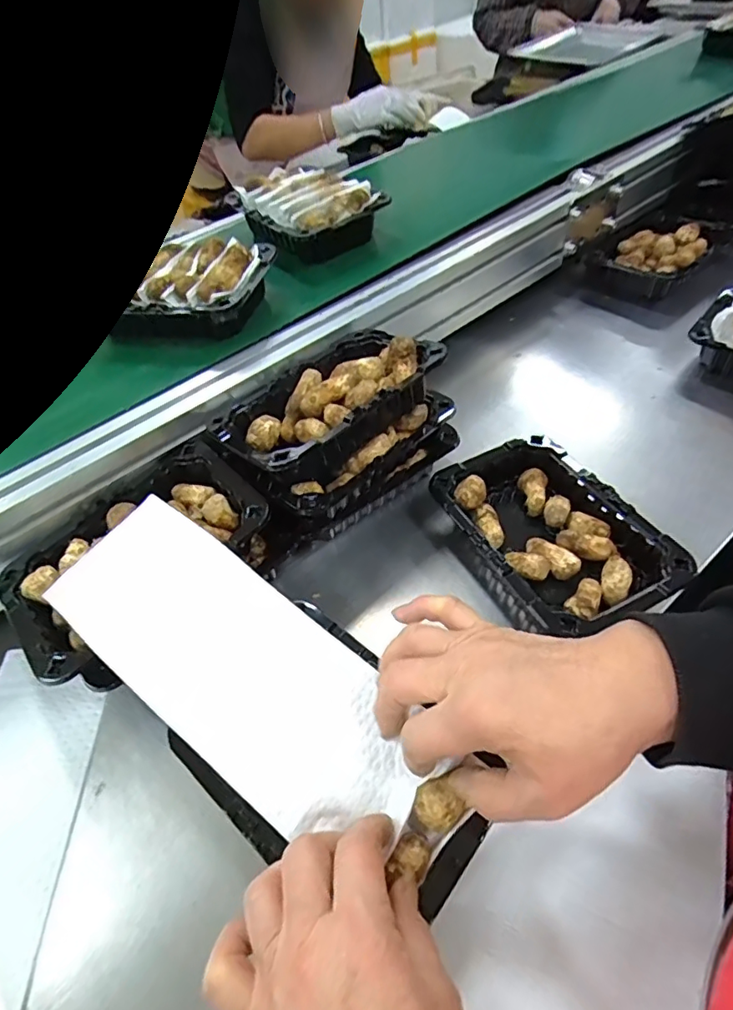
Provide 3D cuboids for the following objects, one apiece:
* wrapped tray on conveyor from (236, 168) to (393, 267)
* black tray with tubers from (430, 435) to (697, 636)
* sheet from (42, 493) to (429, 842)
[{"bbox_3d":[-0.068,-0.334,0.593,0.109,0.054,0.158,-32,53,-19],"label":"wrapped tray on conveyor"},{"bbox_3d":[0.148,0.024,0.433,0.124,0.048,0.184,-23,52,-14],"label":"black tray with tubers"},{"bbox_3d":[-0.089,0.097,0.339,0.271,0.018,0.104,35,61,19],"label":"sheet"}]

